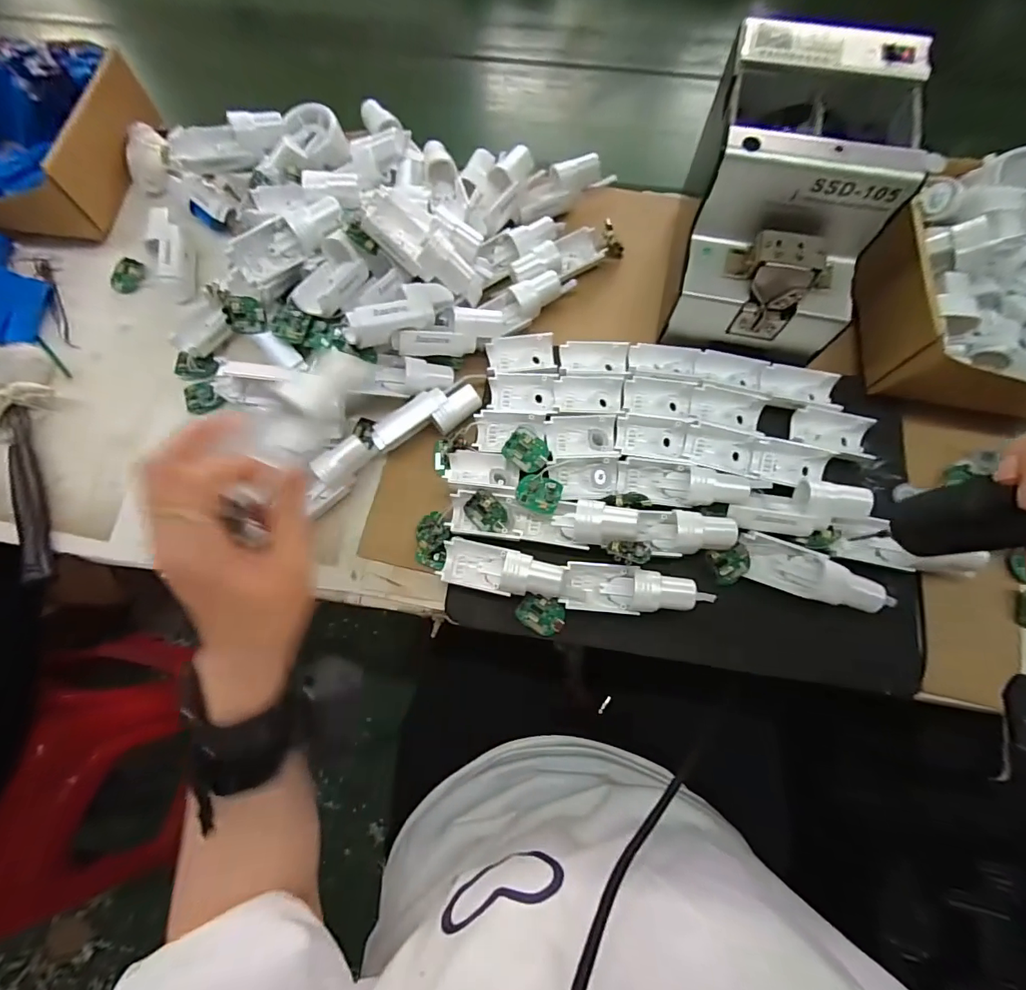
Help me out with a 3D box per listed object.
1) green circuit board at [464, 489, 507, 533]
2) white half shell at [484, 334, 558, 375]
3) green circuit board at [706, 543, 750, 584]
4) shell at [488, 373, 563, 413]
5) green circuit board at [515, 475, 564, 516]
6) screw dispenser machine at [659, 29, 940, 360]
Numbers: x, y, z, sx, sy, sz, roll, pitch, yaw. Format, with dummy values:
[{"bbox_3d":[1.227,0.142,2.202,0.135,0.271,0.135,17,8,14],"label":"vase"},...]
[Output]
[{"bbox_3d":[-0.020,0.015,0.363,0.036,0.005,0.028,47,116,3],"label":"green circuit board"},{"bbox_3d":[0.008,-0.118,0.406,0.057,0.018,0.034,-8,75,-1],"label":"white half shell"},{"bbox_3d":[0.159,0.051,0.346,0.005,0.033,0.026,-2,74,-33],"label":"green circuit board"},{"bbox_3d":[0.009,-0.082,0.395,0.057,0.019,0.037,1,75,2],"label":"shell"},{"bbox_3d":[0.020,-0.001,0.363,0.034,0.004,0.029,17,79,10],"label":"green circuit board"},{"bbox_3d":[0.202,-0.221,0.363,0.135,0.129,0.178,15,76,5],"label":"screw dispenser machine"}]

